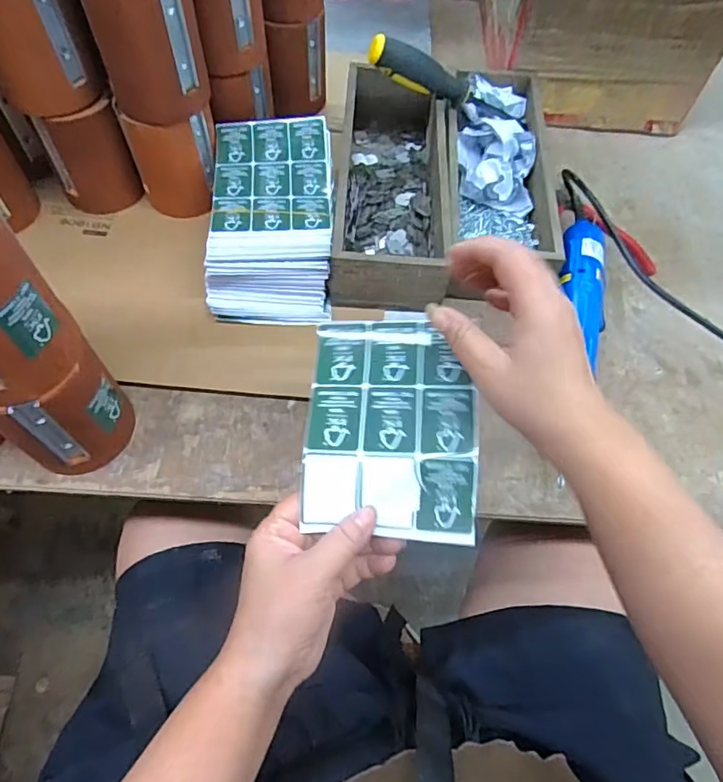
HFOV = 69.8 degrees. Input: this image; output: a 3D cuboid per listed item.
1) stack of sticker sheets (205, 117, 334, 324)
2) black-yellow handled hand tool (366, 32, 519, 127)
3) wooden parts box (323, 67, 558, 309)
[{"bbox_3d":[-0.082,-0.157,0.481,0.109,0.071,0.187,0,62,-4],"label":"stack of sticker sheets"},{"bbox_3d":[0.087,-0.312,0.529,0.171,0.031,0.033,11,58,-29],"label":"black-yellow handled hand tool"},{"bbox_3d":[0.081,-0.217,0.526,0.202,0.070,0.312,4,61,-1],"label":"wooden parts box"}]

